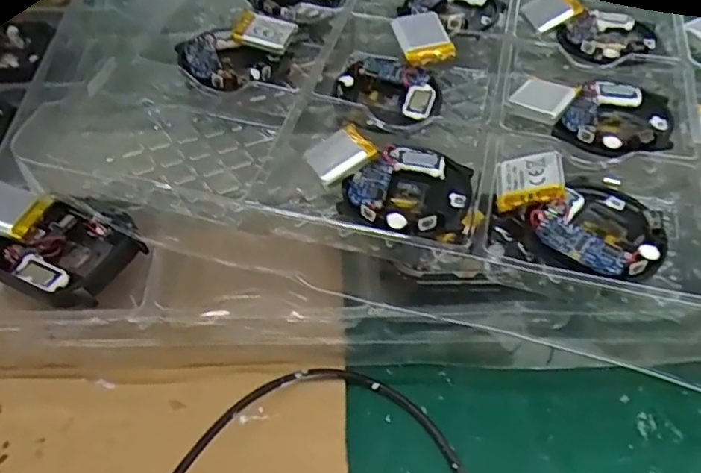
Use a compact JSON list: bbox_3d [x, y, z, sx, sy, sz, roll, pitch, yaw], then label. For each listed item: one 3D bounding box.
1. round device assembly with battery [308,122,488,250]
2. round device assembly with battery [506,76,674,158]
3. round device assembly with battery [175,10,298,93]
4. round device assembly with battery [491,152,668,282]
[{"bbox_3d":[0.014,-0.018,0.201,0.059,0.014,0.039,13,55,9],"label":"round device assembly with battery"},{"bbox_3d":[0.093,-0.047,0.225,0.061,0.006,0.039,-1,54,-2],"label":"round device assembly with battery"},{"bbox_3d":[-0.050,-0.077,0.247,0.042,0.009,0.046,0,54,0],"label":"round device assembly with battery"},{"bbox_3d":[0.074,-0.007,0.191,0.054,0.009,0.041,21,56,14],"label":"round device assembly with battery"}]

